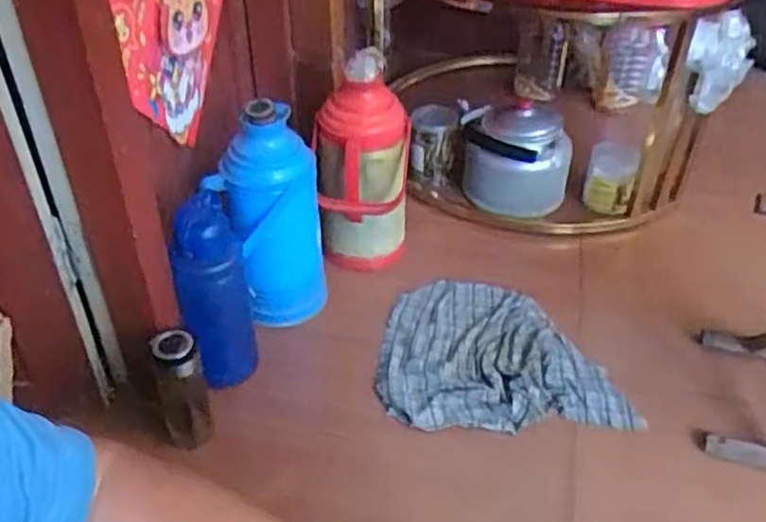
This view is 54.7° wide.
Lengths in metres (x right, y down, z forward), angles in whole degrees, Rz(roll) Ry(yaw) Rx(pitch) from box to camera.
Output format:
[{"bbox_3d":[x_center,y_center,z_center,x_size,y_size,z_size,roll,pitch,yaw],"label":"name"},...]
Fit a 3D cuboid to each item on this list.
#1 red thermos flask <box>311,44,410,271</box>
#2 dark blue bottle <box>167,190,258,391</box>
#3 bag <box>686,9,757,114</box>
[{"bbox_3d":[-0.035,-0.136,1.264,0.151,0.398,0.126,0,40,-1],"label":"red thermos flask"},{"bbox_3d":[-0.248,0.056,1.095,0.099,0.307,0.085,-7,40,-9],"label":"dark blue bottle"},{"bbox_3d":[0.597,-0.349,1.317,0.111,0.166,0.068,14,41,15],"label":"bag"}]

